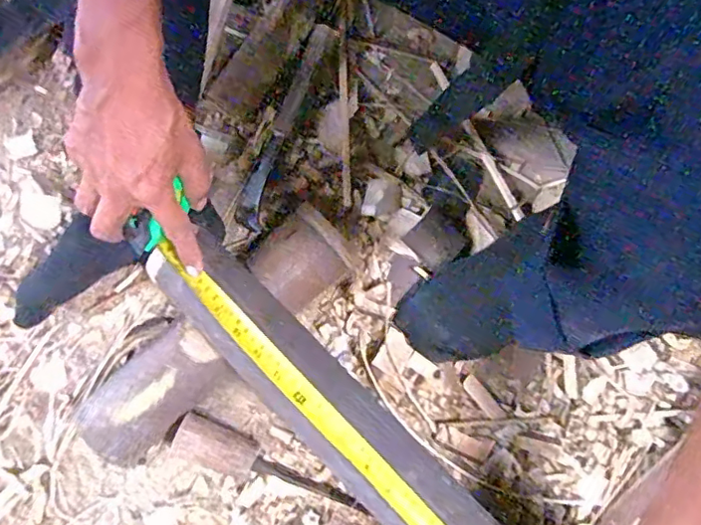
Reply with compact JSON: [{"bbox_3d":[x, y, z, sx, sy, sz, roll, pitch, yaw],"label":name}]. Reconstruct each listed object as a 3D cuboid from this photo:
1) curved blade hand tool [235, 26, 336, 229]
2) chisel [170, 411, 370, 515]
[{"bbox_3d":[-0.077,-0.157,0.623,0.033,0.024,0.246,19,79,4],"label":"curved blade hand tool"},{"bbox_3d":[-0.081,0.202,0.529,0.200,0.040,0.043,27,79,8],"label":"chisel"}]

